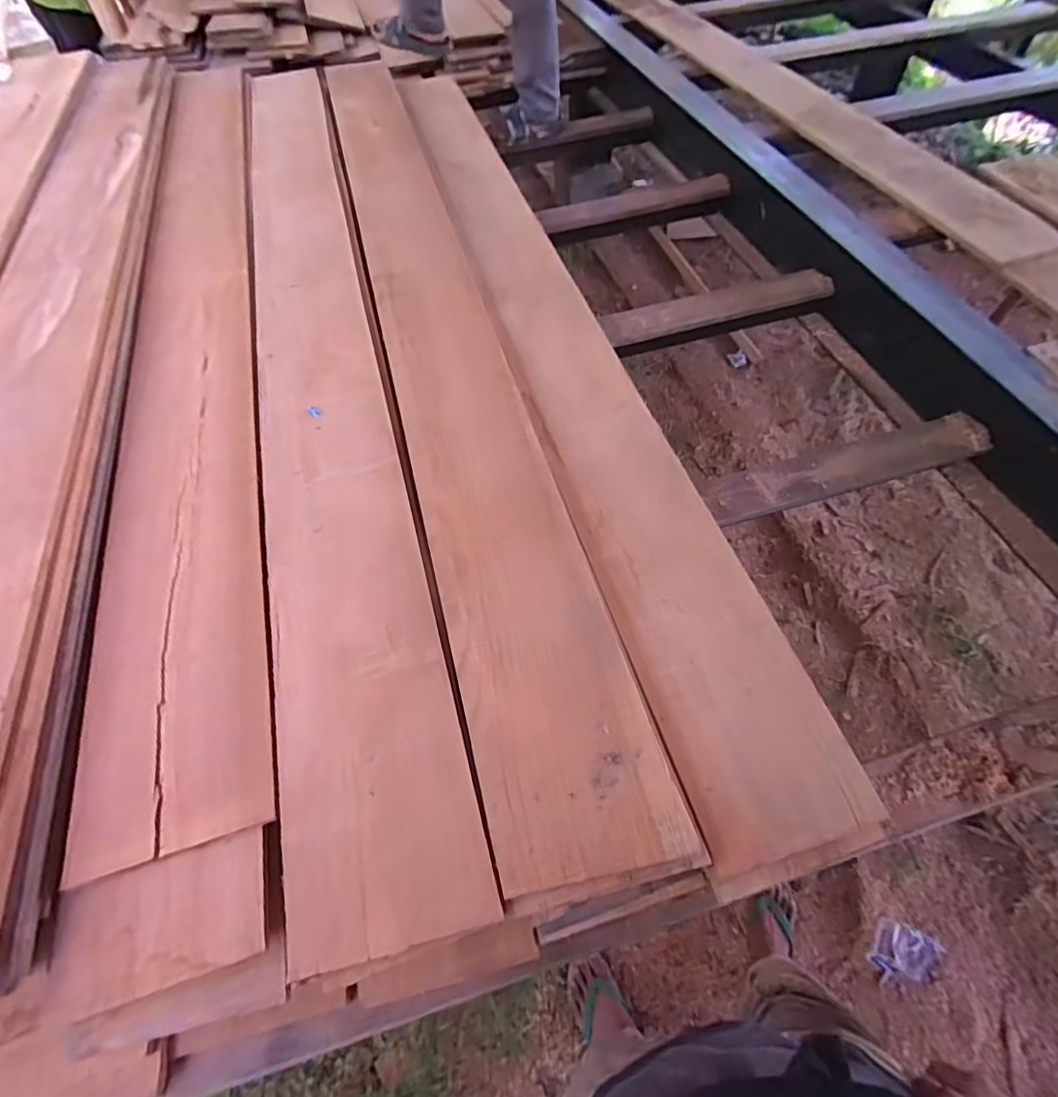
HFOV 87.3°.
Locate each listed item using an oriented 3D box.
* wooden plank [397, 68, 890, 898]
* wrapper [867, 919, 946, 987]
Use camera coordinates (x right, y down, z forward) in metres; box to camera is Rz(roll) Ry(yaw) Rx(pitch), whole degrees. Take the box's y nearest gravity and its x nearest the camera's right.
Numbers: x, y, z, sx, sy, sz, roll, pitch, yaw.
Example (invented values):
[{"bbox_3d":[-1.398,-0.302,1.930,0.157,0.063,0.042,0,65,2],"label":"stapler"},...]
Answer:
[{"bbox_3d":[0.013,-0.518,1.093,0.191,0.037,2.064,-13,58,-8],"label":"wooden plank"},{"bbox_3d":[0.829,0.886,1.219,0.165,0.020,0.111,-2,57,1],"label":"wrapper"}]

